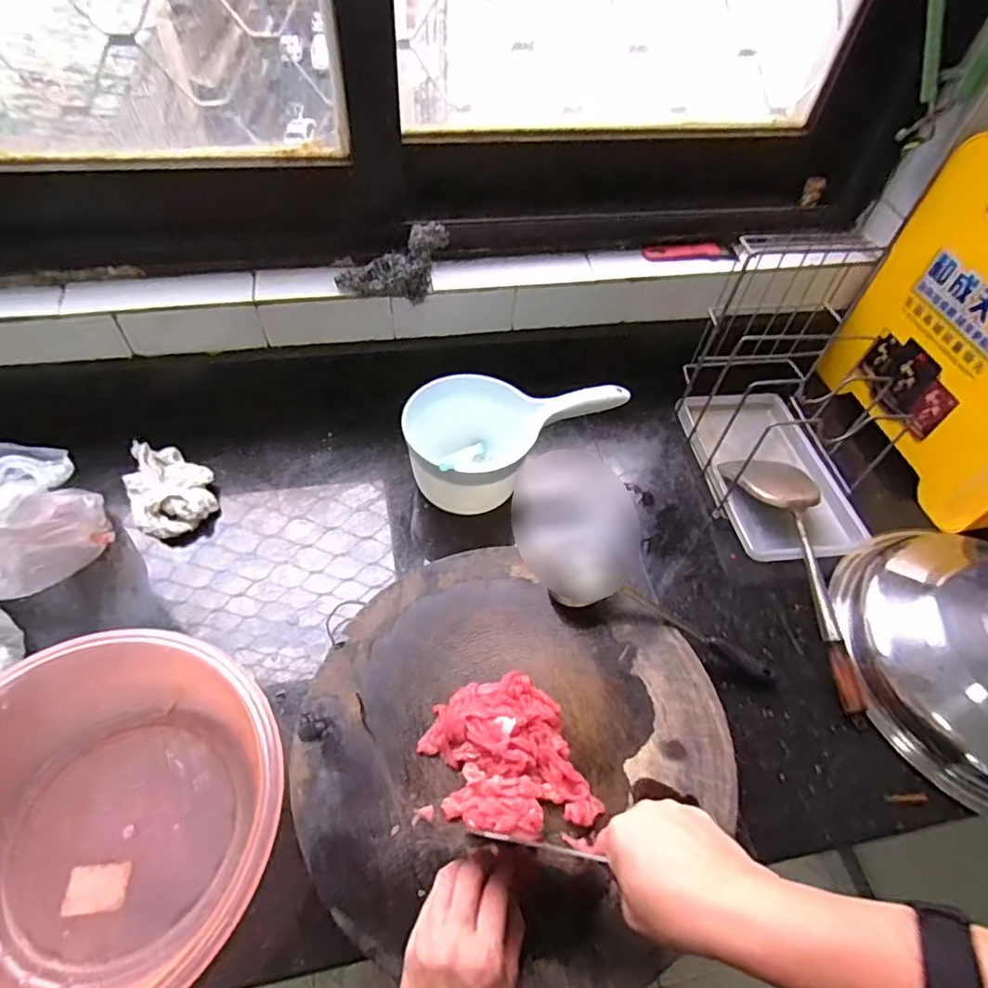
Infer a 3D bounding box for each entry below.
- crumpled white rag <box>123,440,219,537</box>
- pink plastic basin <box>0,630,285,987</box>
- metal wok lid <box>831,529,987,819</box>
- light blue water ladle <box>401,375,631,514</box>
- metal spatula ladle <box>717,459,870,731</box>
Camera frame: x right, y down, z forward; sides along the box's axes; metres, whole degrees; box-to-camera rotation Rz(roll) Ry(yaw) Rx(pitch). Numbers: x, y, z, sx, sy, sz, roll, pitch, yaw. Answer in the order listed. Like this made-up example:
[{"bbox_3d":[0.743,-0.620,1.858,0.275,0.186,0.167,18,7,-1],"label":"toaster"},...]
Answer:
[{"bbox_3d":[-0.380,-0.016,0.679,0.087,0.043,0.147,-22,58,-20],"label":"crumpled white rag"},{"bbox_3d":[-0.302,0.250,0.444,0.260,0.105,0.262,2,53,-3],"label":"pink plastic basin"},{"bbox_3d":[0.518,0.170,0.597,0.283,0.107,0.311,-19,57,-18],"label":"metal wok lid"},{"bbox_3d":[0.023,-0.071,0.683,0.235,0.104,0.129,-14,56,-14],"label":"light blue water ladle"},{"bbox_3d":[0.326,0.079,0.641,0.087,0.067,0.312,3,53,-3],"label":"metal spatula ladle"}]

